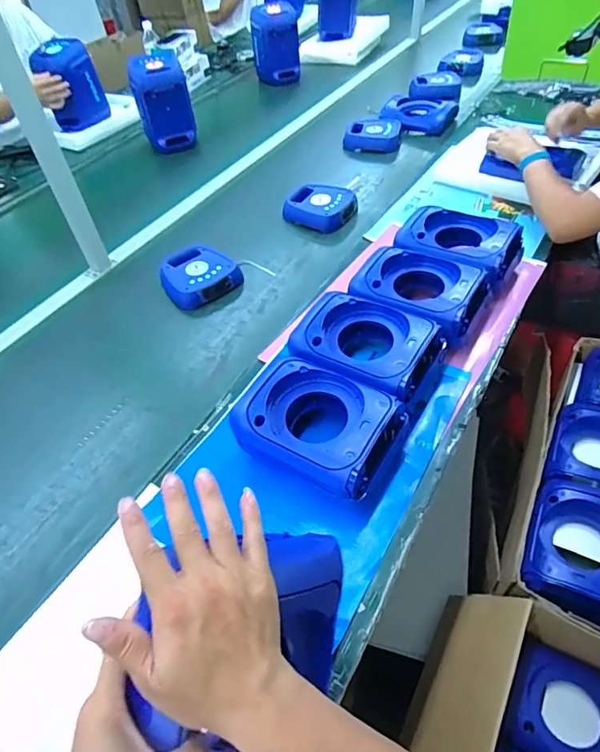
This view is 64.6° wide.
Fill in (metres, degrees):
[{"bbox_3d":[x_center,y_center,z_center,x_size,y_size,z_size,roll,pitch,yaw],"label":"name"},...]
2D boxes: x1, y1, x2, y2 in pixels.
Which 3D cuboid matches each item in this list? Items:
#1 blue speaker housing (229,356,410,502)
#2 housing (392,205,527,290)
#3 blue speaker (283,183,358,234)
[{"bbox_3d":[0.029,0.082,0.736,0.231,0.108,0.162,24,56,25],"label":"blue speaker housing"},{"bbox_3d":[0.317,-0.258,0.975,0.234,0.096,0.173,22,55,23],"label":"housing"},{"bbox_3d":[0.054,-0.436,1.219,0.165,0.047,0.137,22,55,23],"label":"blue speaker"}]

